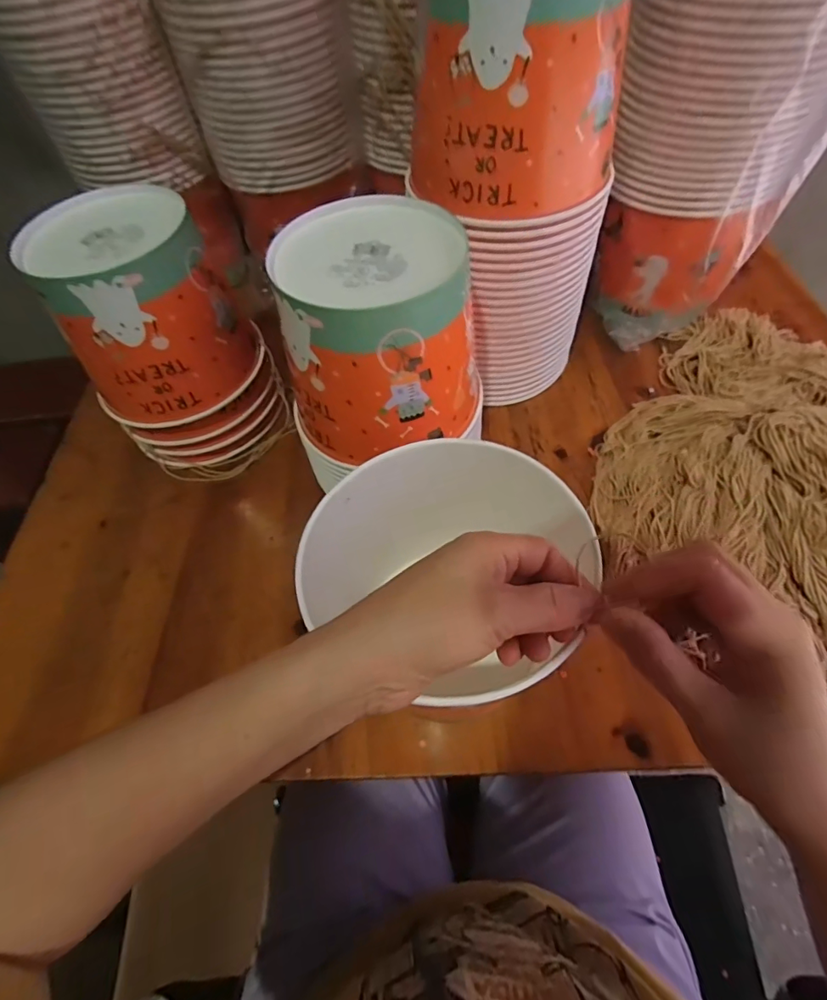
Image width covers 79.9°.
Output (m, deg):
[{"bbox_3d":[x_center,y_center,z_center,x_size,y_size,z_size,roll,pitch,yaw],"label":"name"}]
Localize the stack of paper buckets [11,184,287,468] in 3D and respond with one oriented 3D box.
[{"bbox_3d":[-0.227,-0.141,0.454,0.146,0.201,0.135,-36,62,-19],"label":"stack of paper buckets"}]

